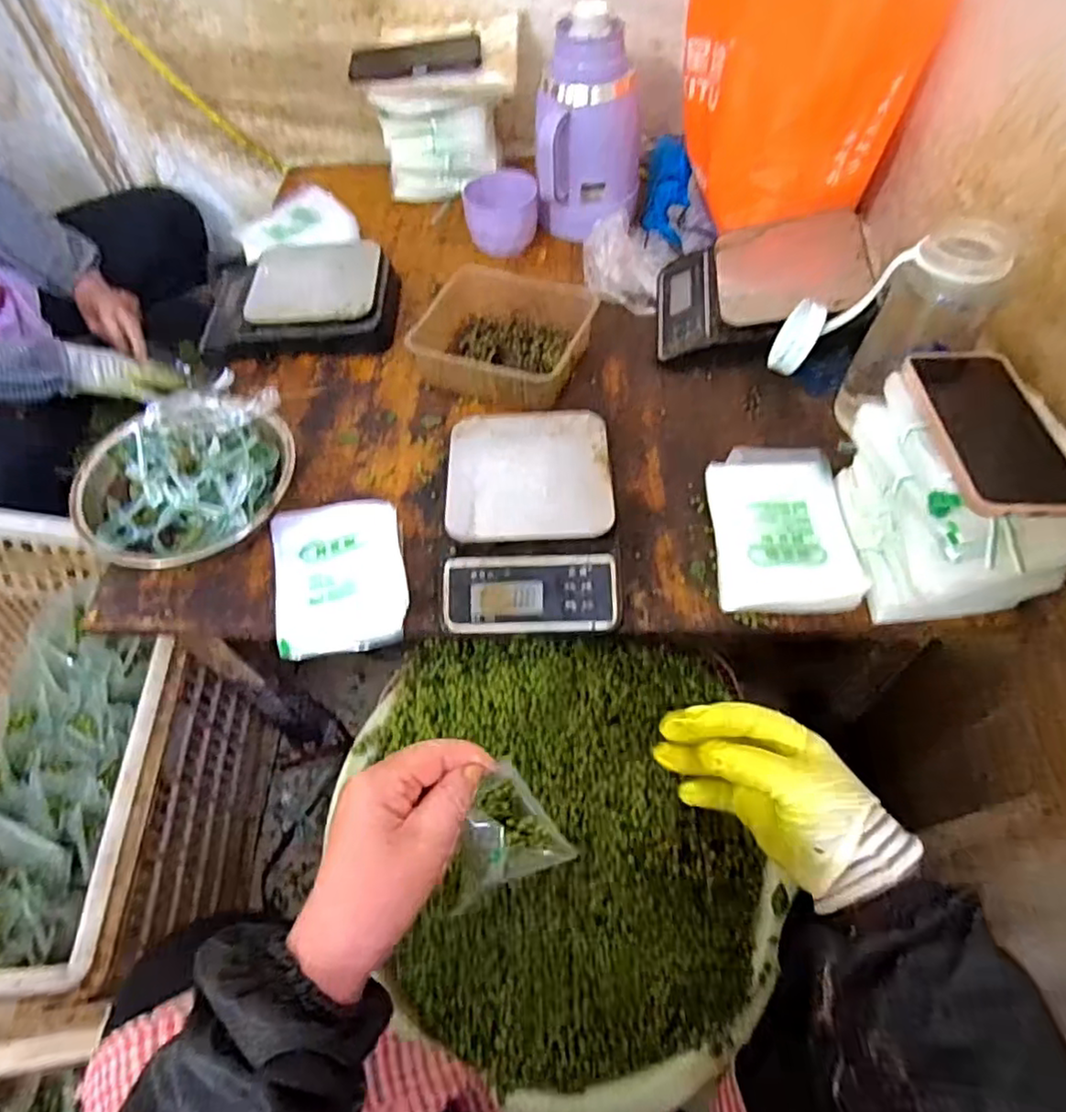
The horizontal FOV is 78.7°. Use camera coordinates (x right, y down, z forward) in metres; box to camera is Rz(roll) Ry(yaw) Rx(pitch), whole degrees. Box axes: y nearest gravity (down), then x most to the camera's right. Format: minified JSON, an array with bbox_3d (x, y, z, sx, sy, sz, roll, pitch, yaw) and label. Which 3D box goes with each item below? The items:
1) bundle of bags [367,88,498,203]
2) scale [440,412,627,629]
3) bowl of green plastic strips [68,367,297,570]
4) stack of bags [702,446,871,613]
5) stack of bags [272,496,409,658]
[{"bbox_3d":[-0.126,-0.552,0.876,0.150,0.135,0.035,-1,57,3],"label":"bundle of bags"},{"bbox_3d":[-0.002,-0.037,0.585,0.148,0.054,0.213,-2,57,3],"label":"scale"},{"bbox_3d":[-0.317,-0.082,0.614,0.183,0.082,0.190,-2,57,2],"label":"bowl of green plastic strips"},{"bbox_3d":[0.219,-0.025,0.575,0.113,0.031,0.156,-1,57,3],"label":"stack of bags"},{"bbox_3d":[-0.171,0.017,0.579,0.113,0.025,0.145,-10,57,-3],"label":"stack of bags"}]

